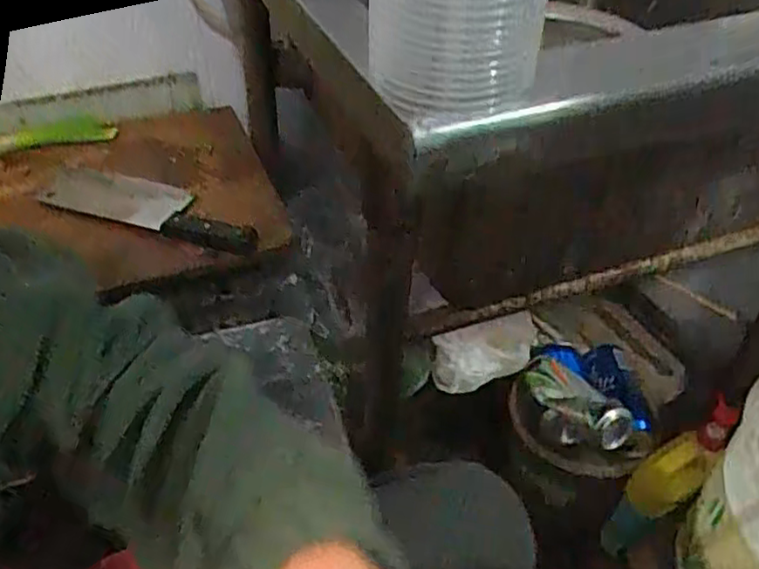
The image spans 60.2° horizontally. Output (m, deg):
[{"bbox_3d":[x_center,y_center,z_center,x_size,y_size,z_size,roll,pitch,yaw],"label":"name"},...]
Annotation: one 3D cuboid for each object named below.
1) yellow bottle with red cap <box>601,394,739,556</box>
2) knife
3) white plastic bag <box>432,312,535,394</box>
[{"bbox_3d":[0.383,0.266,0.869,0.071,0.251,0.063,16,25,-47],"label":"yellow bottle with red cap"},{"bbox_3d":[-0.269,-0.091,0.782,0.297,0.031,0.071,19,46,18],"label":"knife"},{"bbox_3d":[0.147,0.099,0.929,0.141,0.116,0.055,-2,43,-4],"label":"white plastic bag"}]

